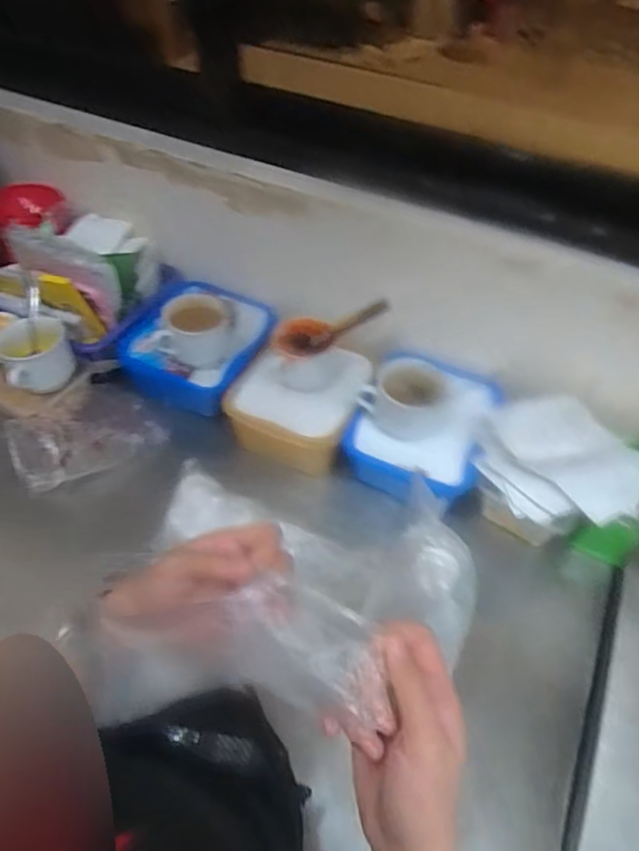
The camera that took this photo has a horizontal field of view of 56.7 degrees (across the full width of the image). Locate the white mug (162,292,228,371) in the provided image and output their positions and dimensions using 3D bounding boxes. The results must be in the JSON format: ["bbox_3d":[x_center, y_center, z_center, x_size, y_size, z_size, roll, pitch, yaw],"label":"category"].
[{"bbox_3d":[-0.168,-0.132,0.822,0.080,0.066,0.089,-9,50,-9],"label":"white mug"}]

